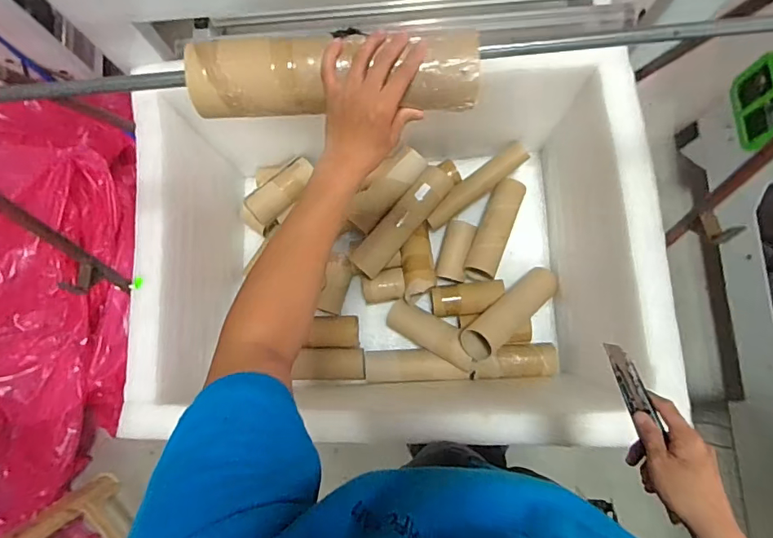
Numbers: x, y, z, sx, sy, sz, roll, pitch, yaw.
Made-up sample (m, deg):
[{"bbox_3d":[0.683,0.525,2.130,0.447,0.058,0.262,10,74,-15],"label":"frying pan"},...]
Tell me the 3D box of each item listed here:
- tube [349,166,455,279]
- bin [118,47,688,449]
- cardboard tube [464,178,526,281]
[{"bbox_3d":[0.041,-0.121,1.176,0.080,0.084,0.324,41,85,8],"label":"tube"},{"bbox_3d":[0.009,-0.067,1.055,0.952,0.472,0.787,-3,81,2],"label":"bin"},{"bbox_3d":[0.281,-0.106,1.197,0.084,0.071,0.277,21,82,6],"label":"cardboard tube"}]

